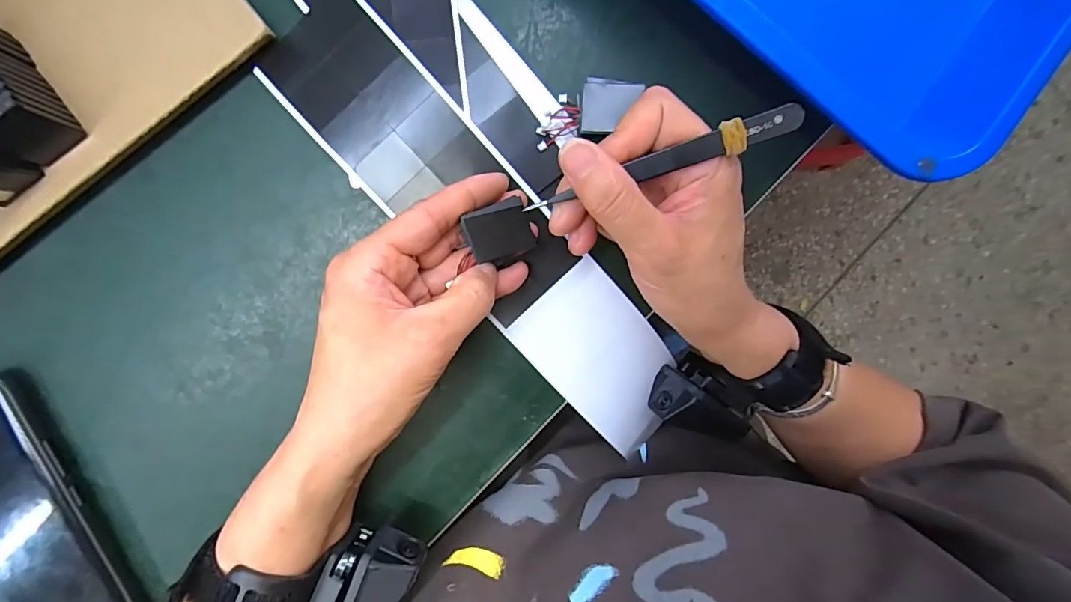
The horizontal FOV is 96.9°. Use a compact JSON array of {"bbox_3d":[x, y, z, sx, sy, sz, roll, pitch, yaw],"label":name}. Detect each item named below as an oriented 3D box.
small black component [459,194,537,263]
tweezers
[{"bbox_3d":[-0.017,-0.035,0.238,0.034,0.004,0.028,-24,113,-19],"label":"small black component"},{"bbox_3d":[0.052,-0.059,0.204,0.114,0.006,0.012,-17,98,14],"label":"tweezers"}]

